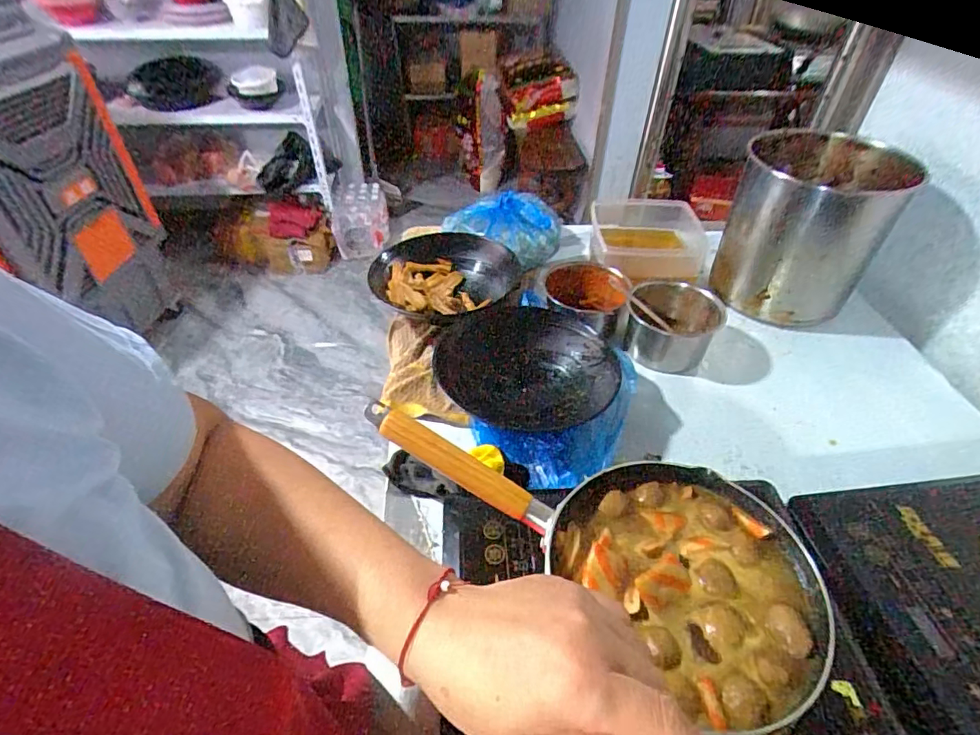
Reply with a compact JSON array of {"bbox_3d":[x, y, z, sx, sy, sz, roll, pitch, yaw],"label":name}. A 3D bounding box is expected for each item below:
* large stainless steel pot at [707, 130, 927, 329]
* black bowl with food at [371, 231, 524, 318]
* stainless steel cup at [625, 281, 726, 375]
[{"bbox_3d":[0.477,-0.209,0.785,0.206,0.240,0.205,1,44,-1],"label":"large stainless steel pot"},{"bbox_3d":[-0.073,-0.150,0.837,0.214,0.065,0.233,1,44,-1],"label":"black bowl with food"},{"bbox_3d":[0.263,-0.065,0.736,0.132,0.077,0.112,20,47,18],"label":"stainless steel cup"}]

